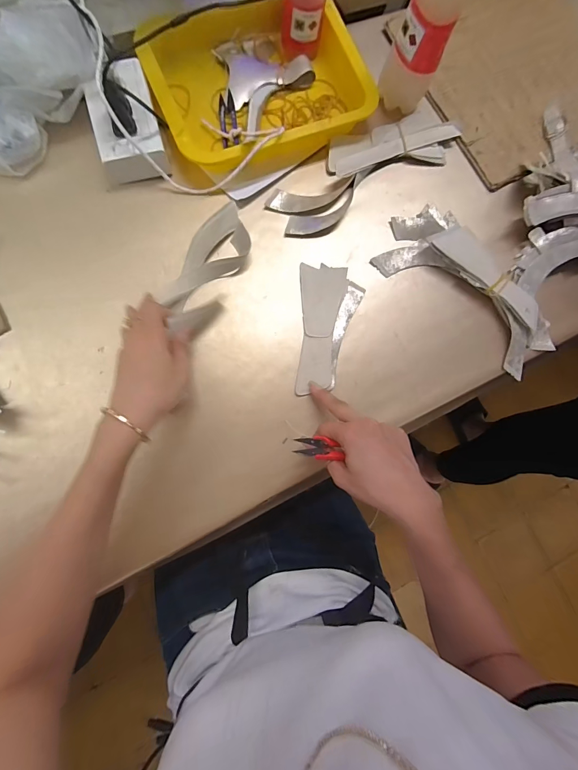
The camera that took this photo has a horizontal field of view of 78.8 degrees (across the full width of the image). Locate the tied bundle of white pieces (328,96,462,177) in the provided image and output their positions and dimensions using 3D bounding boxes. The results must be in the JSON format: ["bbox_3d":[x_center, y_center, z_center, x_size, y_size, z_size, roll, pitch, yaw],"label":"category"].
[{"bbox_3d":[0.137,-0.316,0.461,0.186,0.021,0.084,-28,88,-10],"label":"tied bundle of white pieces"}]

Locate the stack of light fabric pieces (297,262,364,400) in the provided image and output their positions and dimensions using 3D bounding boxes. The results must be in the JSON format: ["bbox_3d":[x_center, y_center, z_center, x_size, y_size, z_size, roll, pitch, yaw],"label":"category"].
[{"bbox_3d":[0.042,-0.066,0.422,0.074,0.007,0.157,11,80,-6],"label":"stack of light fabric pieces"}]

